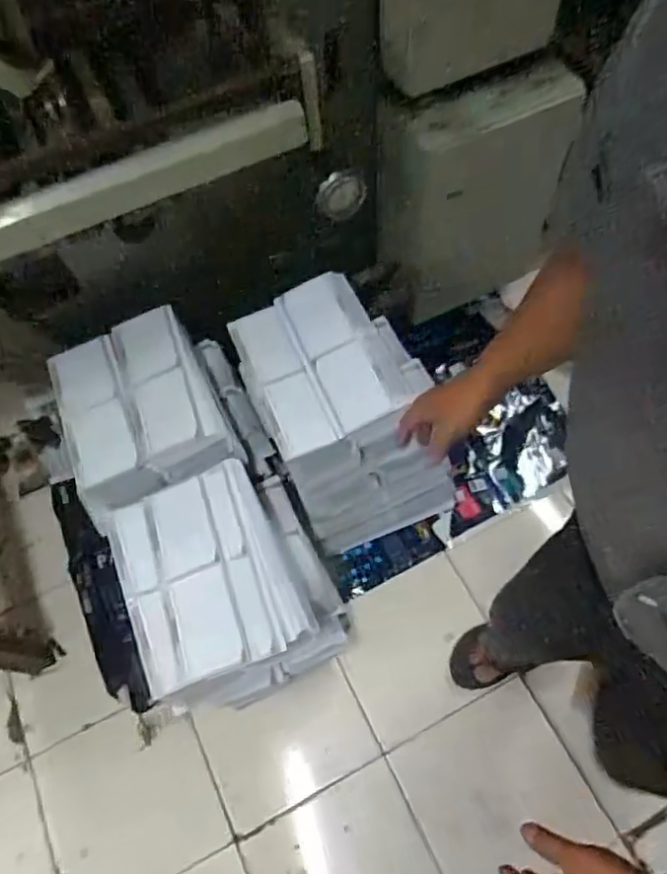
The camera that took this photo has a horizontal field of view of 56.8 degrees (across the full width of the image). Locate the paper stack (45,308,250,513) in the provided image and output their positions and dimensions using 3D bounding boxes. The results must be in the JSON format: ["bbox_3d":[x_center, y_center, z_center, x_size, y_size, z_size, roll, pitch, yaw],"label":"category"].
[{"bbox_3d":[-0.340,-0.068,1.058,0.245,0.077,0.318,-26,64,-10],"label":"paper stack"}]

